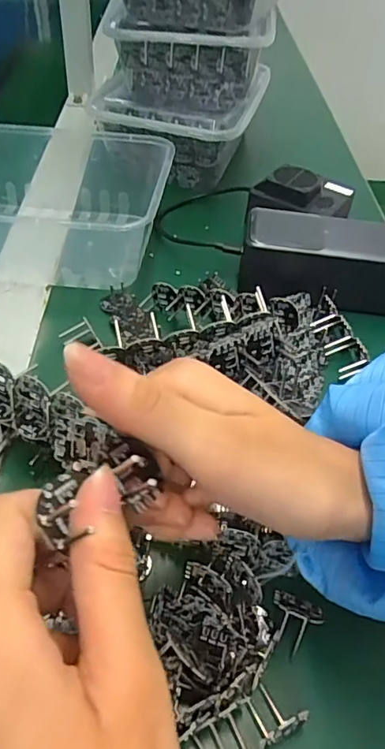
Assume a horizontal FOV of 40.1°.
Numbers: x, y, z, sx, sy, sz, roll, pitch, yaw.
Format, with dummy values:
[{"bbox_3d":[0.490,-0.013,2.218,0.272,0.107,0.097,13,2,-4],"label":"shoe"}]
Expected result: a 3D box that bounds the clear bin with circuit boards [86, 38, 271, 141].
[{"bbox_3d":[-0.001,-0.302,0.517,0.154,0.061,0.188,12,46,6],"label":"clear bin with circuit boards"}]

